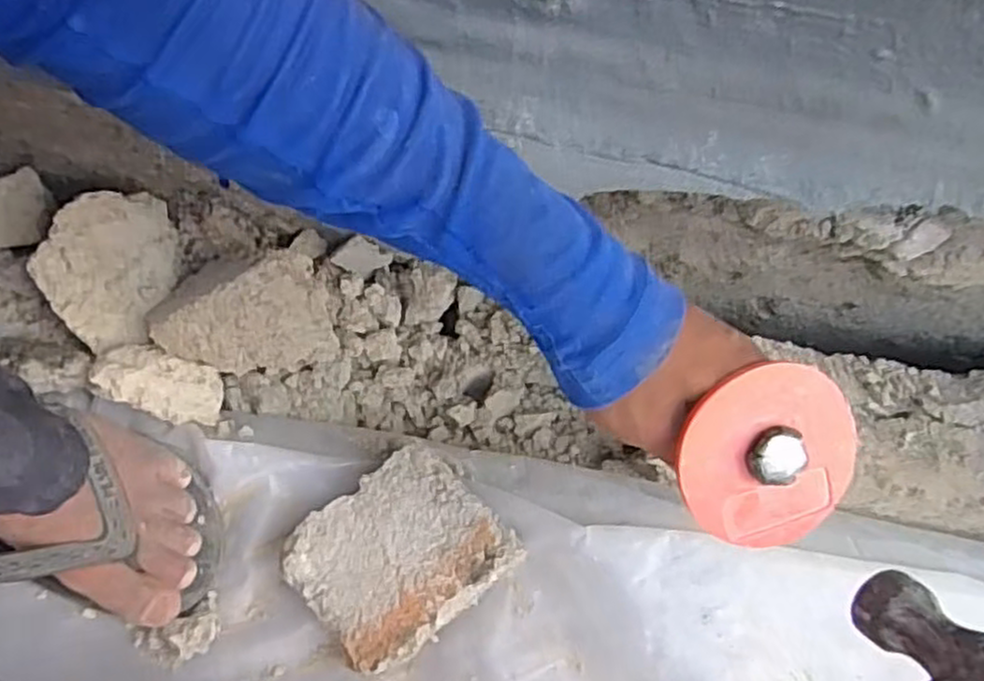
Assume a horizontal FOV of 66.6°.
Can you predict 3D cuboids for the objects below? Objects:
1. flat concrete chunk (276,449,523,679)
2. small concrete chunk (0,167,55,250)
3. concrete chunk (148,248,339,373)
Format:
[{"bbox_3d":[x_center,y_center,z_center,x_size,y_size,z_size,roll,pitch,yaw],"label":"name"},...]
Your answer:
[{"bbox_3d":[-0.054,0.126,0.436,0.109,0.035,0.094,-39,75,-15],"label":"flat concrete chunk"},{"bbox_3d":[-0.316,-0.086,0.494,0.052,0.025,0.044,-19,112,-7],"label":"small concrete chunk"},{"bbox_3d":[-0.154,-0.019,0.472,0.102,0.067,0.063,-2,69,-3],"label":"concrete chunk"}]

